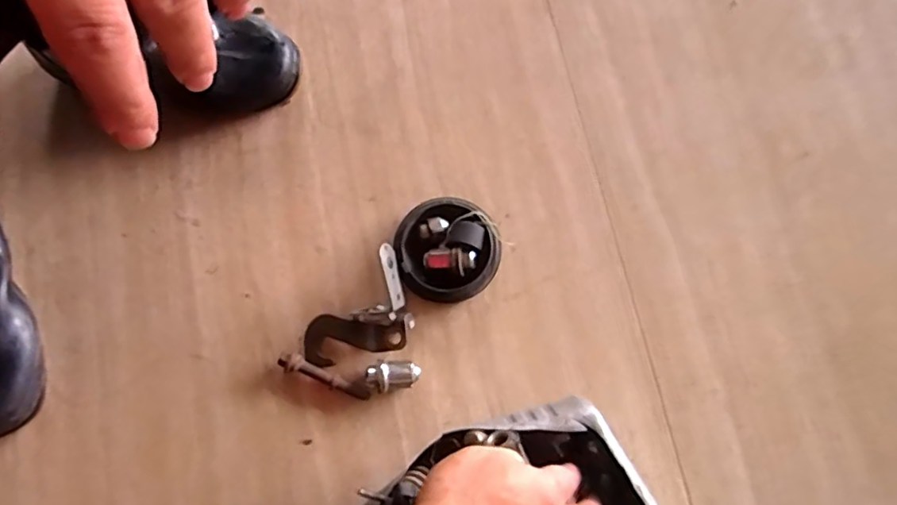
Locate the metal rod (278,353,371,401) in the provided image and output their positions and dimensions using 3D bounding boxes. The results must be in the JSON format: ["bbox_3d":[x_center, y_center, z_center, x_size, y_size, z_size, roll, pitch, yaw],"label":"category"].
[{"bbox_3d":[-0.107,0.110,0.493,0.081,0.018,0.018,22,80,4],"label":"metal rod"}]

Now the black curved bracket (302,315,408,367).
[{"bbox_3d":[-0.081,0.075,0.490,0.092,0.010,0.042,-5,79,12],"label":"black curved bracket"}]

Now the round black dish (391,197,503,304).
[{"bbox_3d":[0.000,-0.001,0.506,0.091,0.030,0.089,0,79,-1],"label":"round black dish"}]

